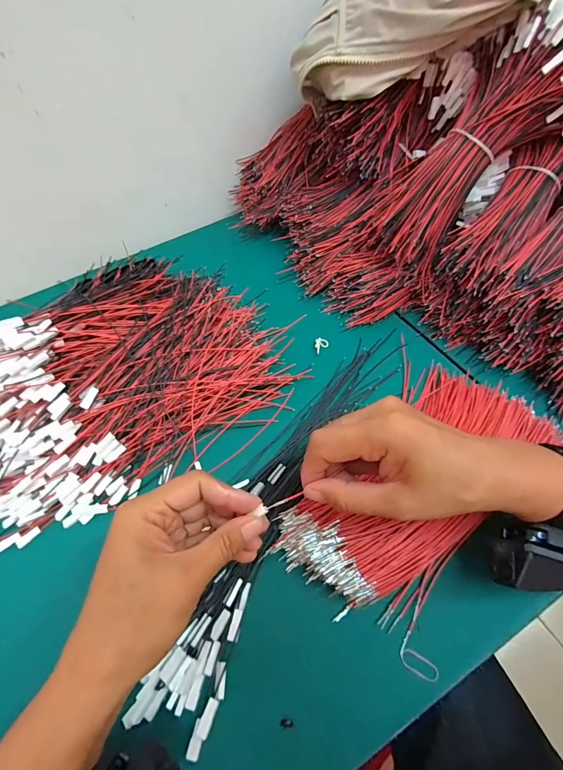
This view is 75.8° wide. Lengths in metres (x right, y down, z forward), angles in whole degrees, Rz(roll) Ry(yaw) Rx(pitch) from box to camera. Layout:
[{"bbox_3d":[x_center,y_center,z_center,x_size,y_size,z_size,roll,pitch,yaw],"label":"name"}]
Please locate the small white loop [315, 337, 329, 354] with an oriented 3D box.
[{"bbox_3d":[0.045,-0.044,0.401,0.015,0.004,0.021,3,56,8],"label":"small white loop"}]

